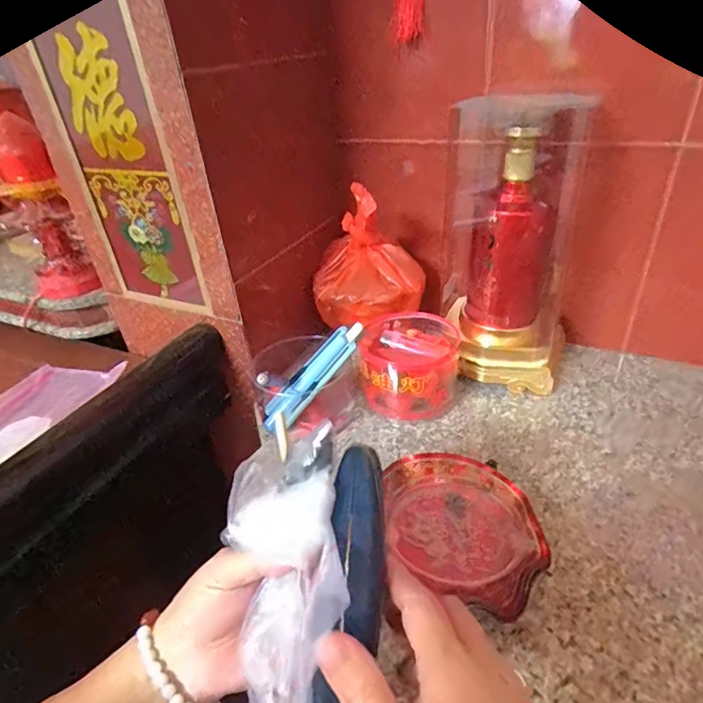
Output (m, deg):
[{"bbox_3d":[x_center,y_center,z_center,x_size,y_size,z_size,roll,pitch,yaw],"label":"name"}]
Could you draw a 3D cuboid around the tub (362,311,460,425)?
[{"bbox_3d":[0.068,0.016,0.566,0.107,0.081,0.120,-4,34,2],"label":"tub"}]

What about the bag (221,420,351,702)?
[{"bbox_3d":[-0.037,0.128,0.264,0.066,0.041,0.162,-2,75,5],"label":"bag"}]

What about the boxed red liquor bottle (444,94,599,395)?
[{"bbox_3d":[0.177,-0.117,0.552,0.131,0.301,0.134,3,35,13],"label":"boxed red liquor bottle"}]

